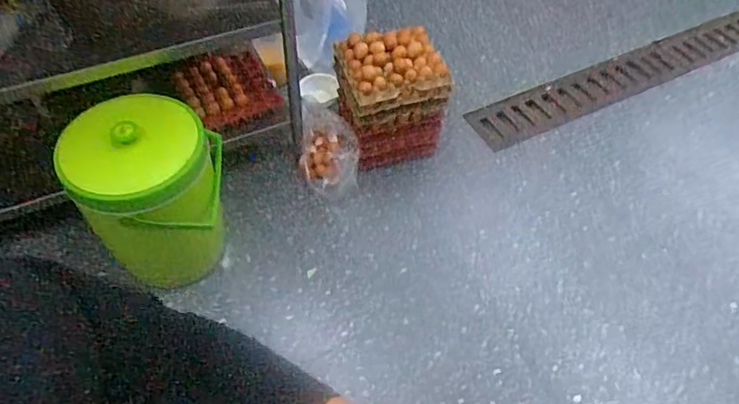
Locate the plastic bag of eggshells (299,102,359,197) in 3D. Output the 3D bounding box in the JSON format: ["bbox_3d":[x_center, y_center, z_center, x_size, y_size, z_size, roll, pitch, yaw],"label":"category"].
[{"bbox_3d":[-0.131,-0.168,1.825,0.185,0.137,0.273,0,53,-3],"label":"plastic bag of eggshells"}]

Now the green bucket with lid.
[{"bbox_3d":[-0.511,0.001,1.391,0.323,0.434,0.314,1,53,-2],"label":"green bucket with lid"}]

